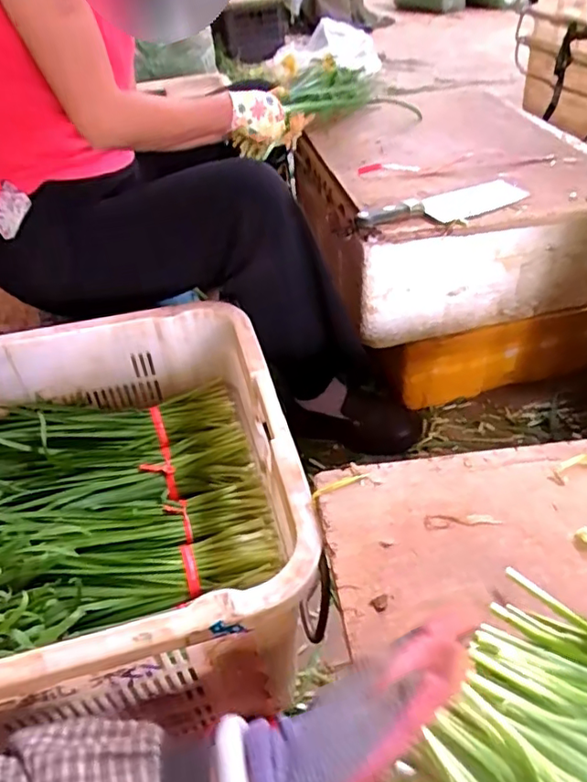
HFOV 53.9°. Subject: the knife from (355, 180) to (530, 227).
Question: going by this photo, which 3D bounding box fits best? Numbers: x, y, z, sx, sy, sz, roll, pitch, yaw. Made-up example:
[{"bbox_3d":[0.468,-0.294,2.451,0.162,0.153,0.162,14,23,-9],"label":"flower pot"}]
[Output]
[{"bbox_3d":[0.206,-0.263,0.814,0.259,0.021,0.054,-15,43,-10],"label":"knife"}]

